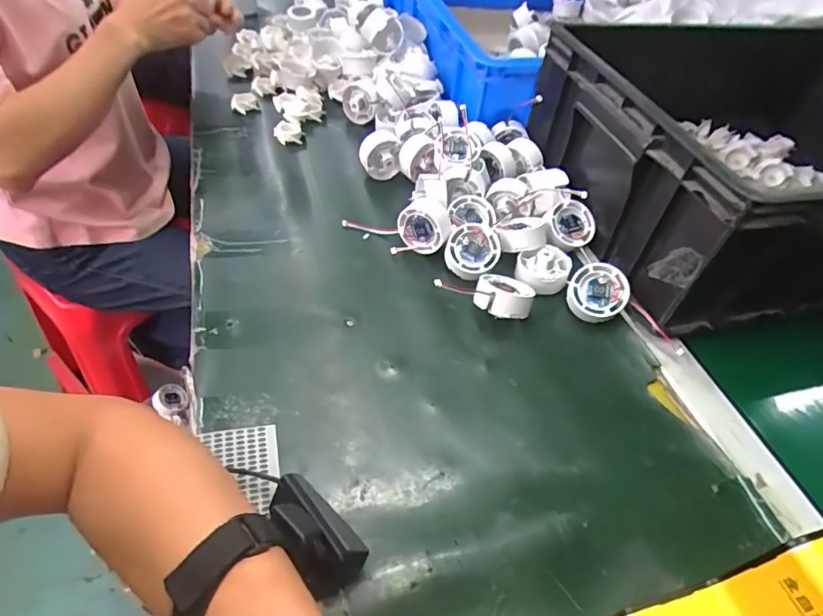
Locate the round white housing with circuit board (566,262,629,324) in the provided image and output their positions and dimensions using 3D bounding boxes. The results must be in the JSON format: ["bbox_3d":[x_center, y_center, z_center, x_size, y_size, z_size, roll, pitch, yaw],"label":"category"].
[{"bbox_3d":[0.184,-0.015,0.493,0.056,0.017,0.056,-3,79,15],"label":"round white housing with circuit board"}]

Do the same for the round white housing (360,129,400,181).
[{"bbox_3d":[-0.039,-0.187,0.615,0.049,0.055,0.029,-1,49,-6],"label":"round white housing"}]

